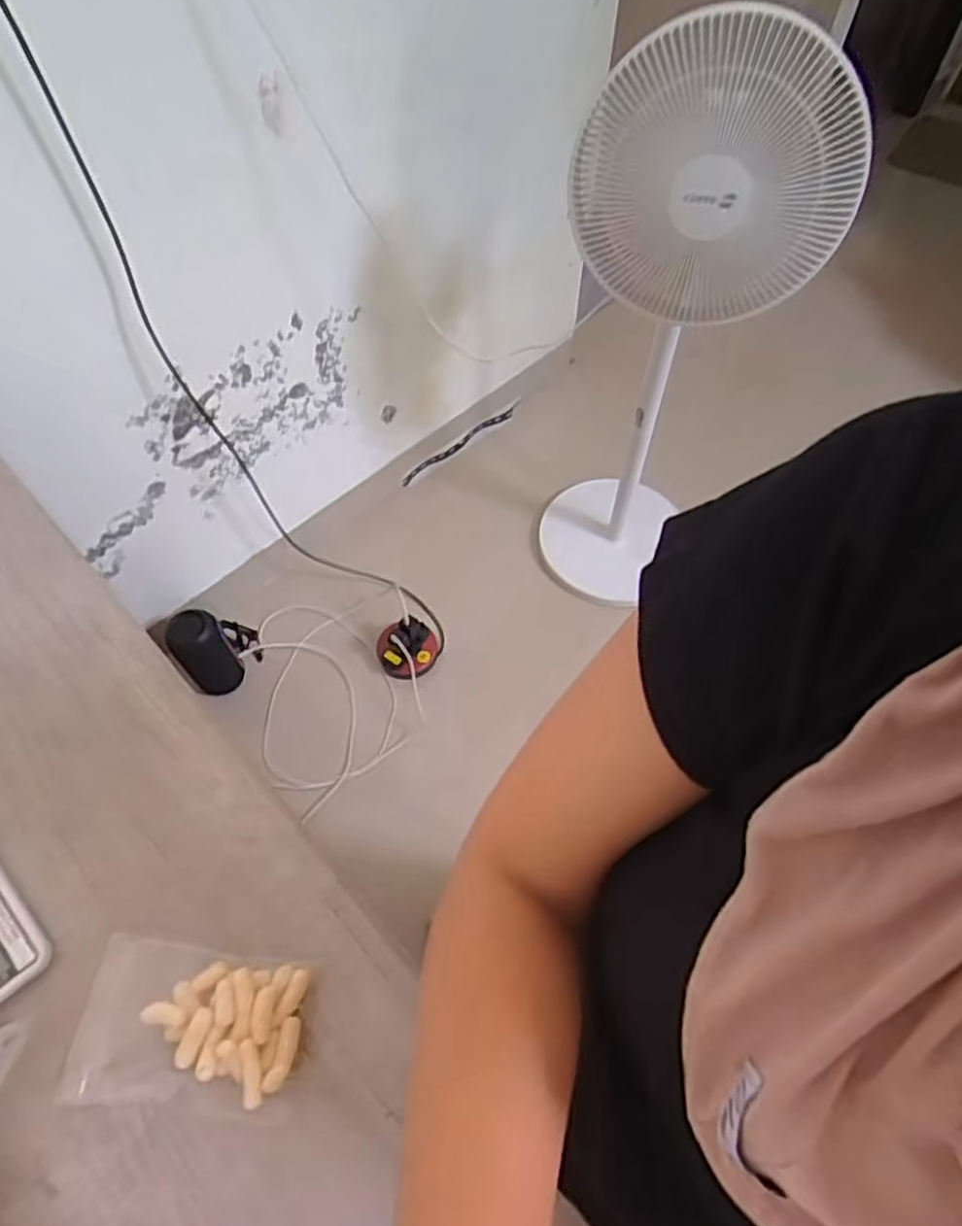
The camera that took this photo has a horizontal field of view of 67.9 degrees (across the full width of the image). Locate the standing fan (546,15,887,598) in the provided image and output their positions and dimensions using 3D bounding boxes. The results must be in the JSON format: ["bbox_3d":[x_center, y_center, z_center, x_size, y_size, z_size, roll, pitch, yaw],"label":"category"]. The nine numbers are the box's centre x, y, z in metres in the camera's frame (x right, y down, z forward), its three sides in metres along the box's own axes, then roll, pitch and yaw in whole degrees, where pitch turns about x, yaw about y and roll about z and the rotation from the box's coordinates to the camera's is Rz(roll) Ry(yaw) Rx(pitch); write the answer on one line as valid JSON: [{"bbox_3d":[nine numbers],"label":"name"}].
[{"bbox_3d":[0.322,-0.416,1.254,0.347,1.025,0.315,26,62,14],"label":"standing fan"}]

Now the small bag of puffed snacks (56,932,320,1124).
[{"bbox_3d":[-0.195,0.279,0.484,0.148,0.022,0.094,7,59,4],"label":"small bag of puffed snacks"}]

